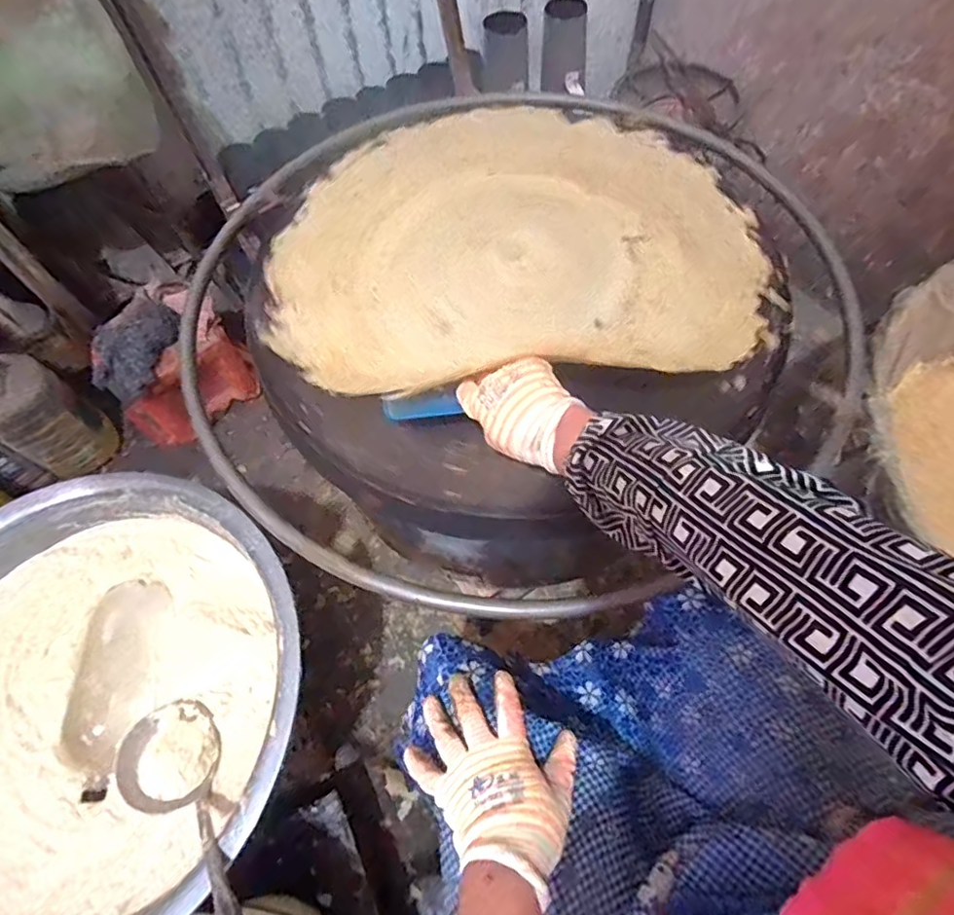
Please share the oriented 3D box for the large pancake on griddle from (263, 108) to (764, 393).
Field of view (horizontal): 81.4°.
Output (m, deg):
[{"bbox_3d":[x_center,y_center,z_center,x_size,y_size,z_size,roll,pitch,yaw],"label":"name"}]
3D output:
[{"bbox_3d":[0.044,-0.280,0.696,0.575,0.031,0.474,-7,61,-1],"label":"large pancake on griddle"}]

